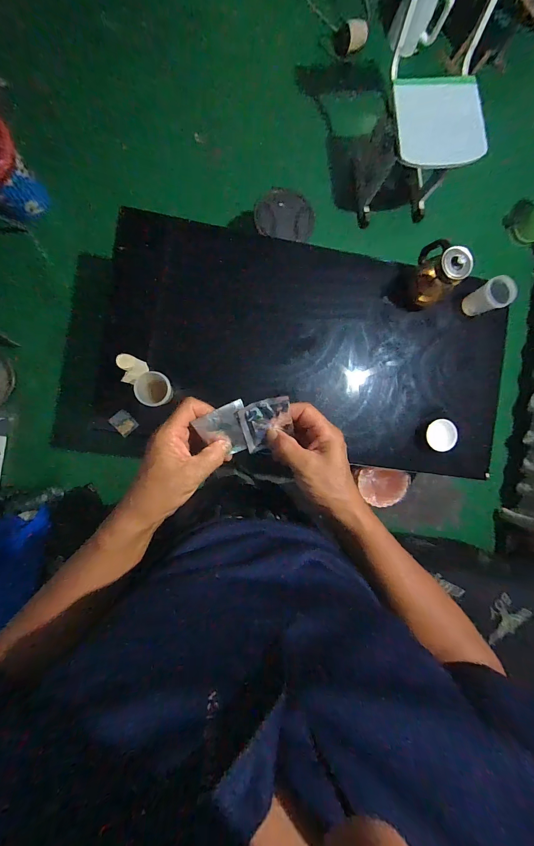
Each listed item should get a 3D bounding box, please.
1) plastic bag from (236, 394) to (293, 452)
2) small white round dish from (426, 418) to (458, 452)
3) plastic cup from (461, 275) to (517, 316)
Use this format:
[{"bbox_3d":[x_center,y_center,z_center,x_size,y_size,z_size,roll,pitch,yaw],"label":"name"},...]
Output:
[{"bbox_3d":[0.000,0.002,0.364,0.058,0.008,0.062,-18,124,-4],"label":"plastic bag"},{"bbox_3d":[0.581,0.041,1.051,0.095,0.017,0.108,6,76,-3],"label":"small white round dish"},{"bbox_3d":[0.737,-0.416,1.060,0.091,0.130,0.091,0,90,-6],"label":"plastic cup"}]

